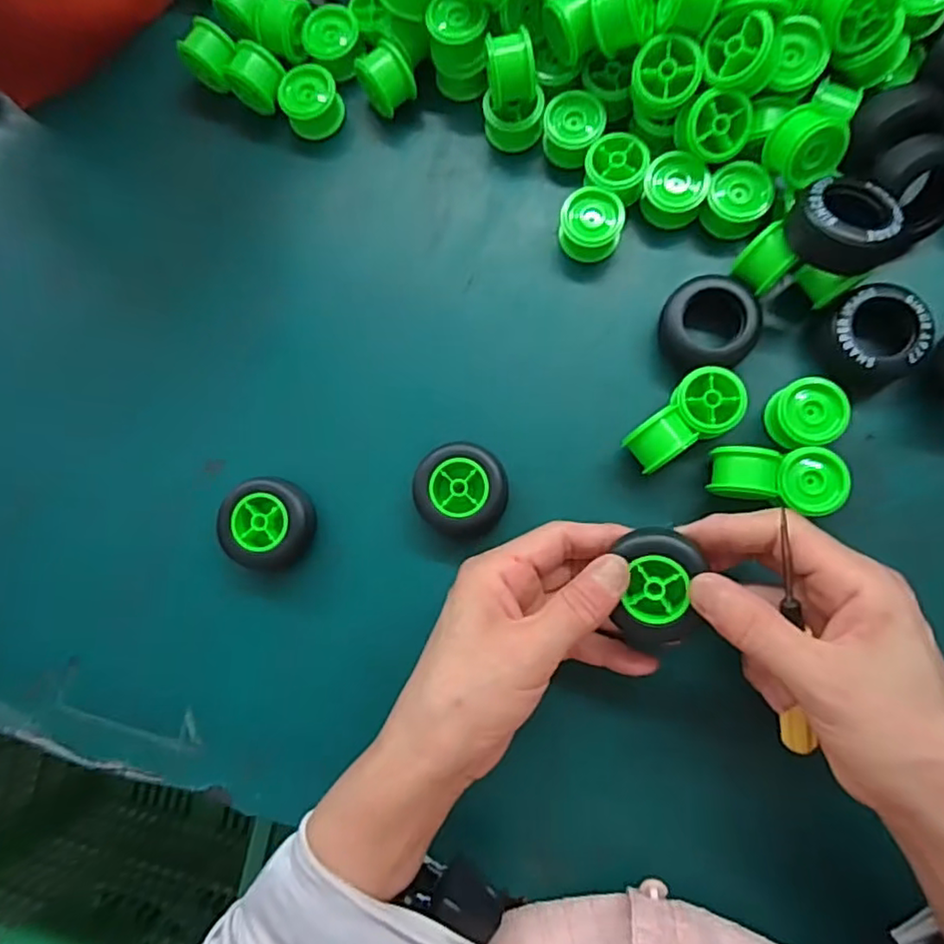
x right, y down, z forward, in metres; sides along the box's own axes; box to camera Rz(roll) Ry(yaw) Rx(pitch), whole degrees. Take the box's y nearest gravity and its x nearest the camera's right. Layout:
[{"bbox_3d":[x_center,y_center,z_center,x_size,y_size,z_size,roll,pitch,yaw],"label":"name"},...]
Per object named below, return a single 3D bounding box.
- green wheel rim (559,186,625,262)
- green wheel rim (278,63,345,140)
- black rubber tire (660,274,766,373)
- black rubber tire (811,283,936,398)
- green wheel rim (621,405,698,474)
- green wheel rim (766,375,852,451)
[{"bbox_3d":[0.065,-0.135,0.342,0.033,0.026,0.030,4,83,6],"label":"green wheel rim"},{"bbox_3d":[-0.095,-0.220,0.370,0.034,0.024,0.031,-1,82,6],"label":"green wheel rim"},{"bbox_3d":[0.124,-0.076,0.329,0.048,0.026,0.046,-1,82,6],"label":"black rubber tire"},{"bbox_3d":[0.205,-0.069,0.318,0.048,0.026,0.048,-1,82,6],"label":"black rubber tire"},{"bbox_3d":[0.096,-0.015,0.321,0.031,0.031,0.023,-35,81,0],"label":"green wheel rim"},{"bbox_3d":[0.171,-0.029,0.318,0.033,0.025,0.033,-1,82,6],"label":"green wheel rim"}]

